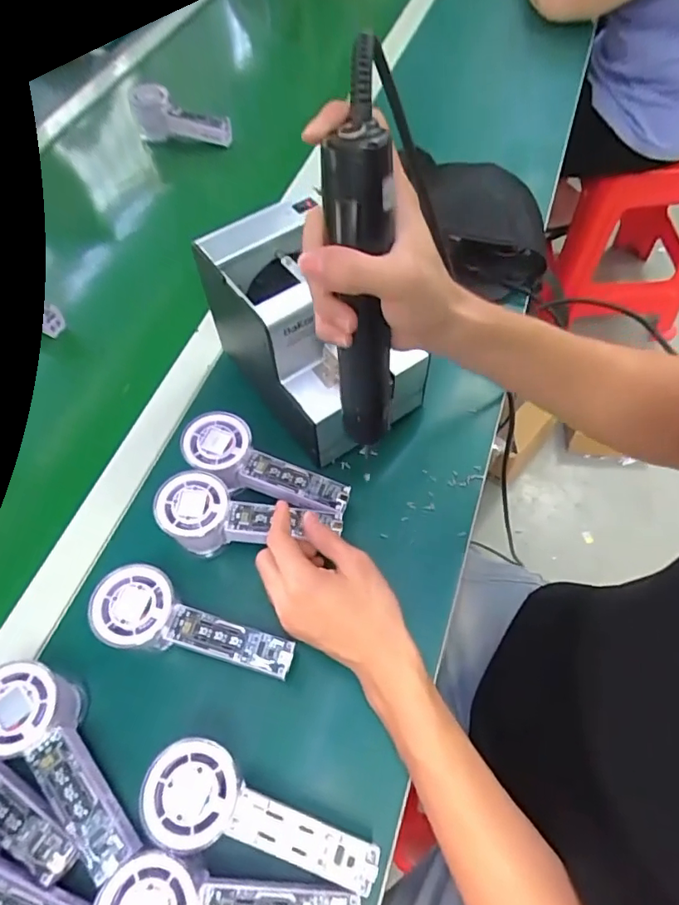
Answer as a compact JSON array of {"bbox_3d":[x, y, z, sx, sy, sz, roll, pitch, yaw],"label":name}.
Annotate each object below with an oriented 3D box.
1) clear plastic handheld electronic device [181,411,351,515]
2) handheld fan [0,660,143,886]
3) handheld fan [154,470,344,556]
[{"bbox_3d":[-0.064,0.016,0.462,0.149,0.040,0.054,24,62,3],"label":"clear plastic handheld electronic device"},{"bbox_3d":[-0.186,0.209,0.369,0.146,0.064,0.056,44,66,9],"label":"handheld fan"},{"bbox_3d":[-0.076,0.055,0.443,0.146,0.037,0.057,11,58,-10],"label":"handheld fan"}]

